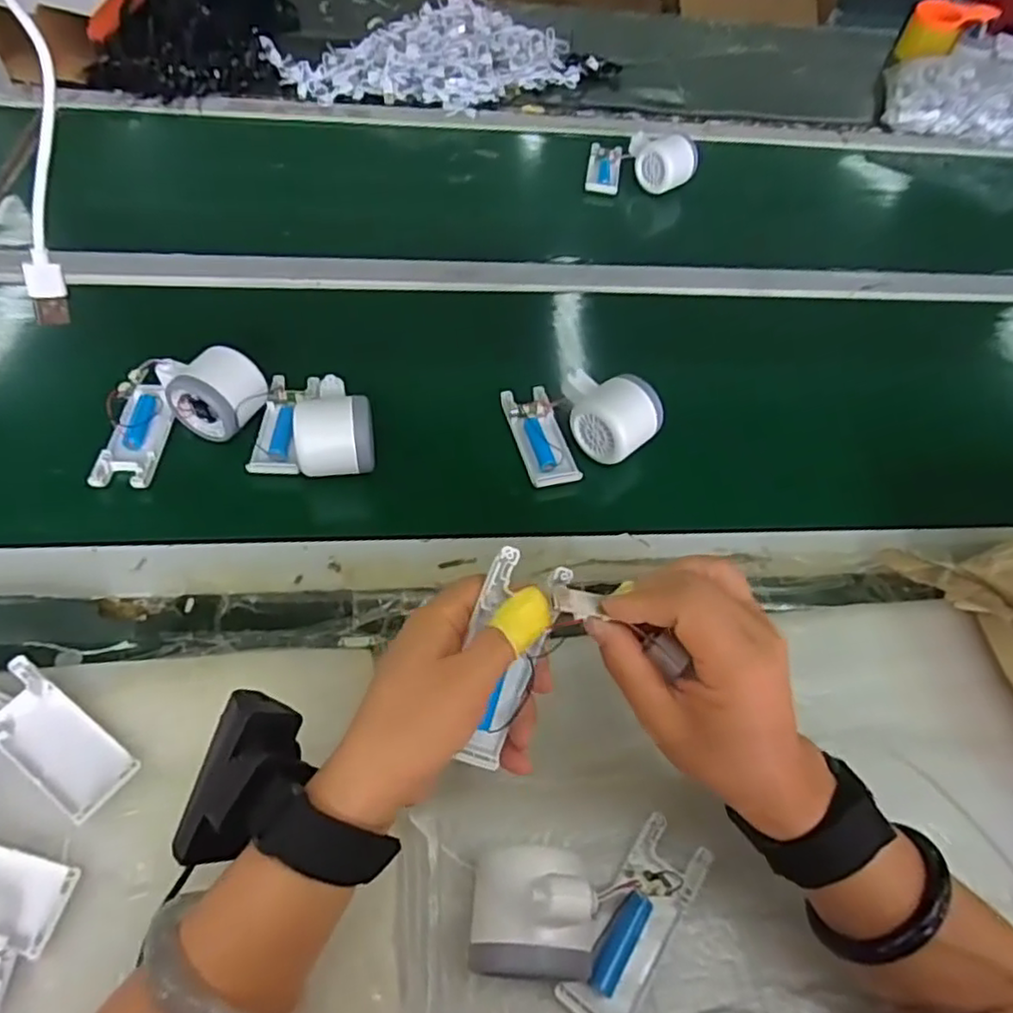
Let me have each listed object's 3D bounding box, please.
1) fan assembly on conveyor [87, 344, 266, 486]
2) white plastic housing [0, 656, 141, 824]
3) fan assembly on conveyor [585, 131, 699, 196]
[{"bbox_3d":[-0.250,-0.067,0.508,0.109,0.053,0.100,3,54,-3],"label":"fan assembly on conveyor"},{"bbox_3d":[-0.253,0.130,0.371,0.102,0.016,0.038,31,57,16],"label":"white plastic housing"},{"bbox_3d":[0.167,-0.427,0.815,0.130,0.052,0.081,10,54,2],"label":"fan assembly on conveyor"}]

